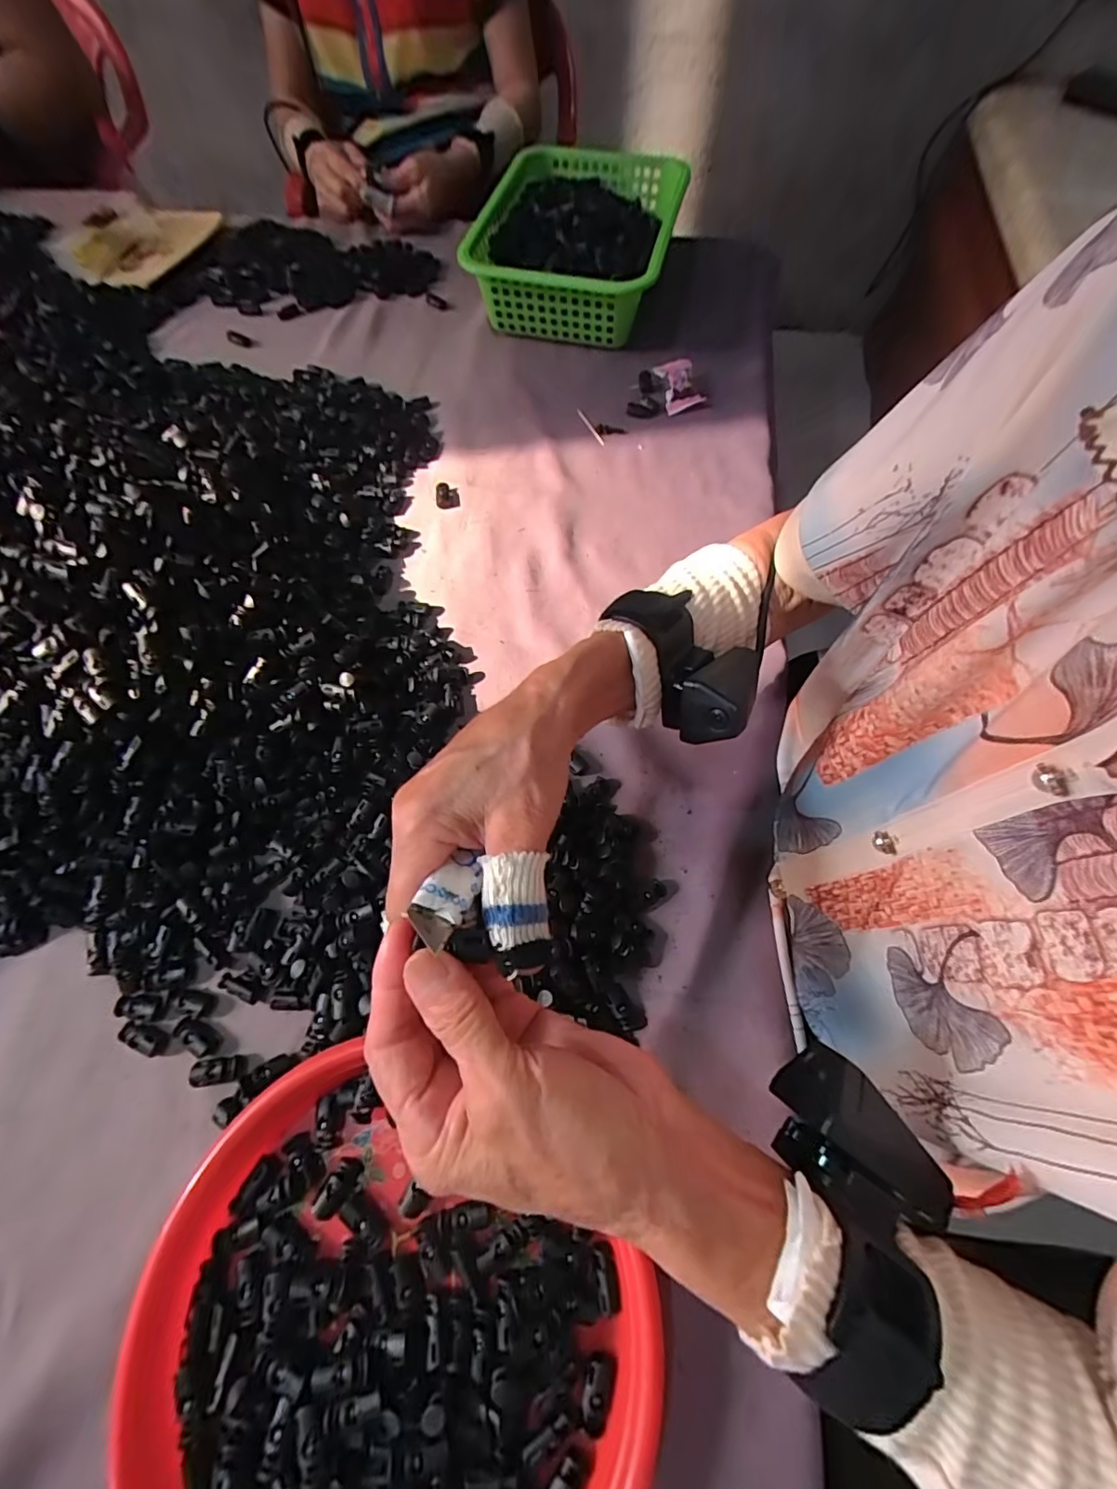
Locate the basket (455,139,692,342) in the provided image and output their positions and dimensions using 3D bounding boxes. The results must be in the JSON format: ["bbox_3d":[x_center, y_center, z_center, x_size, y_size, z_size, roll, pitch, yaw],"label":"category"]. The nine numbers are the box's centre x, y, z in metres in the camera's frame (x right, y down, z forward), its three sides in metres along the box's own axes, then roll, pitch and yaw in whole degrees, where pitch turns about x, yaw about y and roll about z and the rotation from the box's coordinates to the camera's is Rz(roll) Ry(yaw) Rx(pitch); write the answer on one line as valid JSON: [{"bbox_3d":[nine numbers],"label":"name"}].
[{"bbox_3d":[0.029,-0.607,0.641,0.208,0.089,0.323,15,67,6],"label":"basket"}]

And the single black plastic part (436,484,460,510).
[{"bbox_3d":[-0.110,-0.247,0.520,0.022,0.011,0.025,-11,66,-5],"label":"single black plastic part"}]

